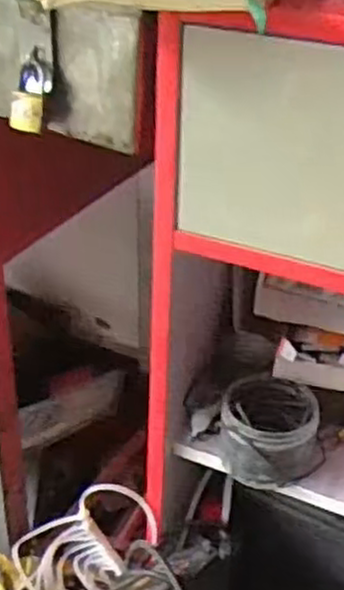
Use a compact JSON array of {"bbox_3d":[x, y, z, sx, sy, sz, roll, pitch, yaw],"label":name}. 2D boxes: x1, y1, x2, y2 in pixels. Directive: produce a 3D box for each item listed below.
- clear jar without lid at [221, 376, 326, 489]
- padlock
[{"bbox_3d":[0.087,0.121,0.671,0.086,0.062,0.084,6,33,6],"label":"clear jar without lid"},{"bbox_3d":[-0.104,-0.150,0.565,0.029,0.058,0.013,18,9,24],"label":"padlock"}]

